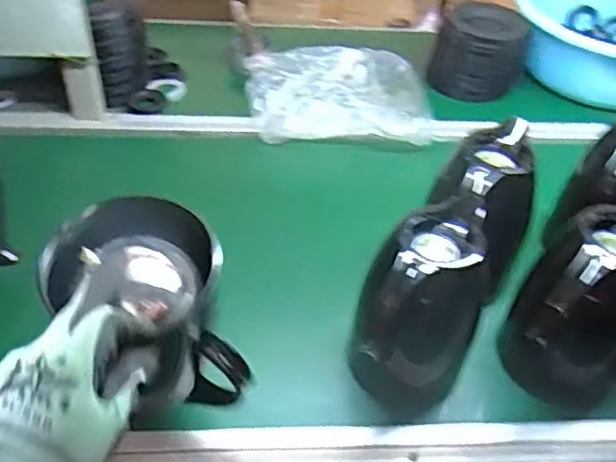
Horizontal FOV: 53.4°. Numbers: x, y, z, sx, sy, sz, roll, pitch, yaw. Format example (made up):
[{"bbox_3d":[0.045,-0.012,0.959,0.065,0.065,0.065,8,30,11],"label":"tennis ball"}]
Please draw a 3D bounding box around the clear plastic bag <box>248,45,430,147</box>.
[{"bbox_3d":[0.047,-0.223,0.993,0.286,0.071,0.192,0,44,-5],"label":"clear plastic bag"}]

